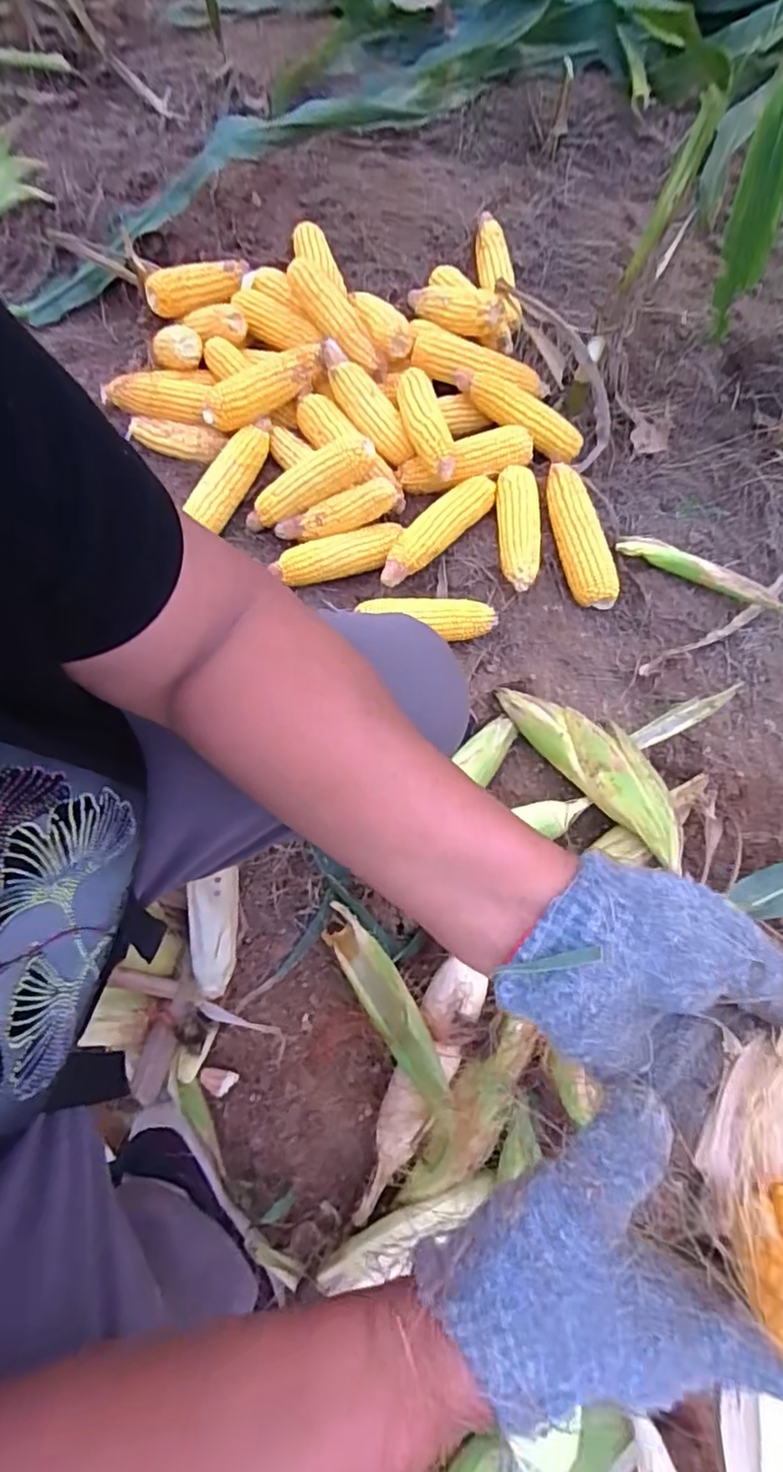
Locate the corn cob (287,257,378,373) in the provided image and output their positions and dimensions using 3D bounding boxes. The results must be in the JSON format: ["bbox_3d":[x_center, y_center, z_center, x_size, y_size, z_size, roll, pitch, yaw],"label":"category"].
[{"bbox_3d":[-0.089,-0.636,0.928,0.062,0.051,0.217,-25,71,-9],"label":"corn cob"}]

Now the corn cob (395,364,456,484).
[{"bbox_3d":[0.049,-0.439,0.871,0.057,0.056,0.172,-14,70,-5],"label":"corn cob"}]

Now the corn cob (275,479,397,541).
[{"bbox_3d":[-0.070,-0.311,0.854,0.156,0.040,0.044,-16,70,13],"label":"corn cob"}]

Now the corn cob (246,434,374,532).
[{"bbox_3d":[-0.113,-0.354,0.850,0.191,0.044,0.063,-24,70,20],"label":"corn cob"}]

